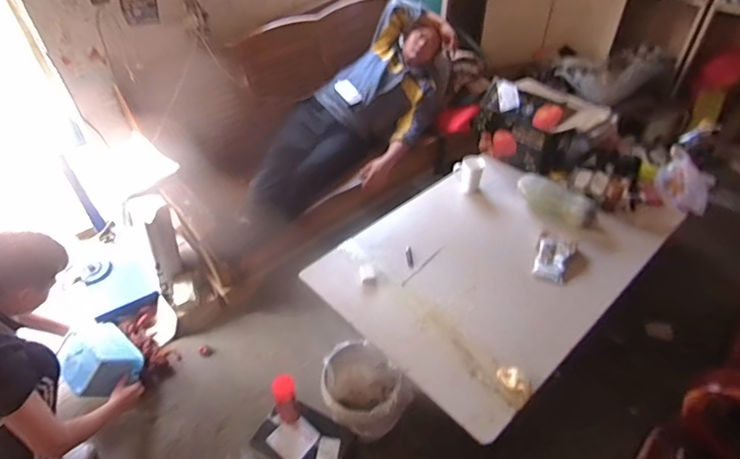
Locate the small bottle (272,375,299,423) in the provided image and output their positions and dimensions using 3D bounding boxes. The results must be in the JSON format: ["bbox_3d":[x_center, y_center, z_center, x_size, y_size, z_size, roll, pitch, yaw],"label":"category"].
[{"bbox_3d":[-0.244,0.502,1.361,0.065,0.166,0.067,0,44,0],"label":"small bottle"}]

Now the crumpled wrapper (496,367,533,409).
[{"bbox_3d":[0.397,0.423,1.254,0.072,0.032,0.108,-14,45,-14],"label":"crumpled wrapper"}]

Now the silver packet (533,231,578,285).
[{"bbox_3d":[0.636,0.094,1.598,0.125,0.069,0.171,18,47,18],"label":"silver packet"}]

